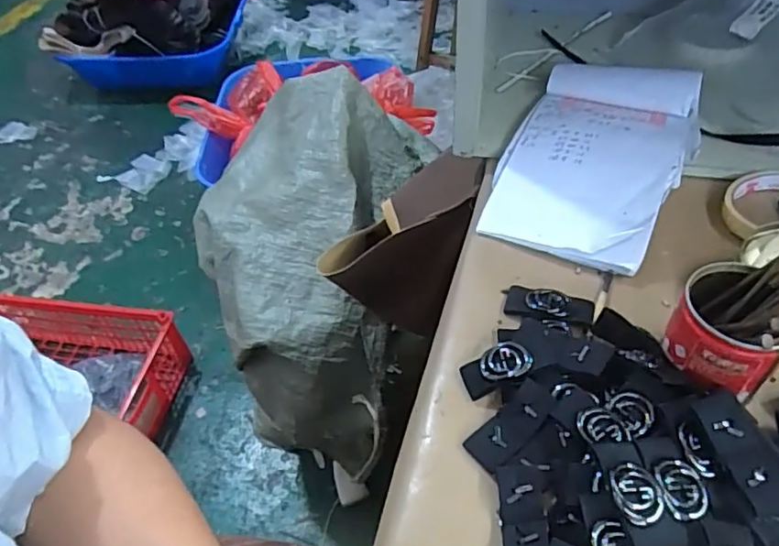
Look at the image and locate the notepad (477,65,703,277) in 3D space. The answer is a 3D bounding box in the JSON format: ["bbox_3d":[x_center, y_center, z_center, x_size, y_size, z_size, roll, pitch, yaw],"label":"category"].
[{"bbox_3d":[0.180,-0.107,0.513,0.142,0.034,0.235,19,52,20],"label":"notepad"}]

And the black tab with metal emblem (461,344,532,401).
[{"bbox_3d":[0.069,0.061,0.384,0.046,0.011,0.027,-35,50,12],"label":"black tab with metal emblem"}]

